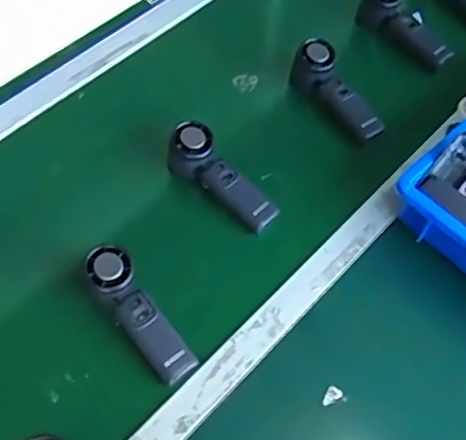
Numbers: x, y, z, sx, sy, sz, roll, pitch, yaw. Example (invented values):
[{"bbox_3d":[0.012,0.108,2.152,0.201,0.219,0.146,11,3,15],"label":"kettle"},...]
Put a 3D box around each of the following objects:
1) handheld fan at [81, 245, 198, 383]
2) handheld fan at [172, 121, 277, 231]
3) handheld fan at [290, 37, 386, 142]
[{"bbox_3d":[-0.100,0.100,0.674,0.050,0.029,0.162,-34,83,-22],"label":"handheld fan"},{"bbox_3d":[-0.014,-0.050,0.783,0.161,0.051,0.051,45,65,6],"label":"handheld fan"},{"bbox_3d":[0.144,-0.176,0.860,0.052,0.060,0.152,-29,64,-20],"label":"handheld fan"}]

